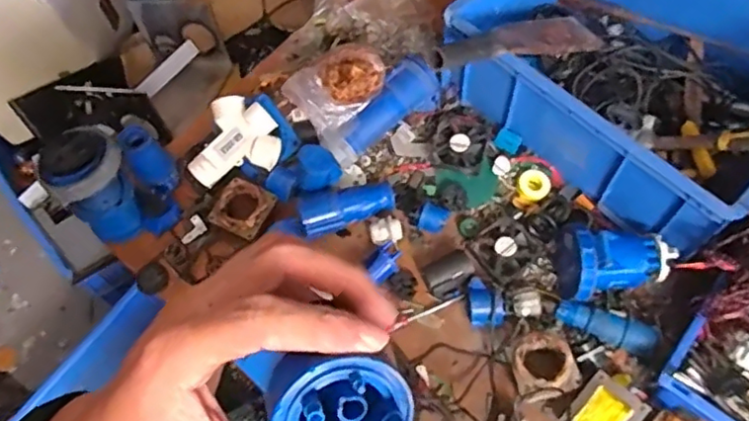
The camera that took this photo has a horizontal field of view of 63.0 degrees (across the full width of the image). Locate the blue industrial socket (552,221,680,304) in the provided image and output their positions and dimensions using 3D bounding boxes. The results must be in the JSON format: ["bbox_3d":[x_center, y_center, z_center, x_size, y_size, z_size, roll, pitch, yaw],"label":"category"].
[{"bbox_3d":[0.324,0.064,0.854,0.139,0.116,0.101,-7,93,-13],"label":"blue industrial socket"}]

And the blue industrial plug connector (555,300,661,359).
[{"bbox_3d":[0.314,0.158,0.830,0.134,0.049,0.045,25,66,14],"label":"blue industrial plug connector"}]

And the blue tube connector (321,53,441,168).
[{"bbox_3d":[0.015,-0.146,0.953,0.073,0.061,0.209,39,71,20],"label":"blue tube connector"}]

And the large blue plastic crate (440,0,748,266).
[{"bbox_3d":[0.404,-0.224,0.913,0.461,0.200,0.404,41,71,20],"label":"large blue plastic crate"}]

